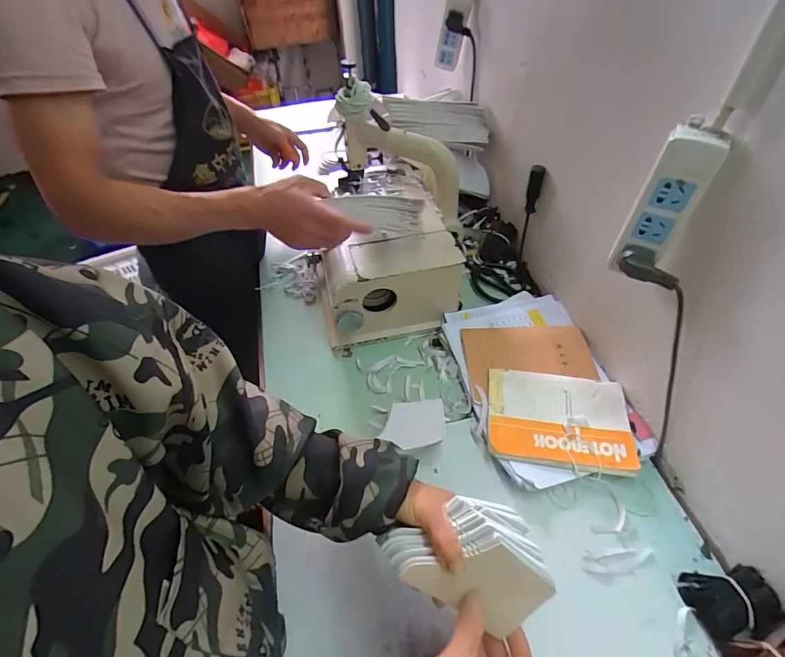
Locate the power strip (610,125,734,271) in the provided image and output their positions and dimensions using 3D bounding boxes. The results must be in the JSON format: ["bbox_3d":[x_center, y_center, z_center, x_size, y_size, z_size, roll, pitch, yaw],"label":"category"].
[{"bbox_3d":[0.291,-0.131,0.443,0.050,0.149,0.033,27,57,21],"label":"power strip"}]

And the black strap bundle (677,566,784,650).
[{"bbox_3d":[0.380,0.305,0.457,0.083,0.038,0.068,-11,52,-6],"label":"black strap bundle"}]

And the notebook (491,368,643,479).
[{"bbox_3d":[0.241,0.133,0.602,0.195,0.017,0.143,6,52,6],"label":"notebook"}]

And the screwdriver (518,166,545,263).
[{"bbox_3d":[0.257,-0.219,0.783,0.024,0.199,0.031,14,54,13],"label":"screwdriver"}]

